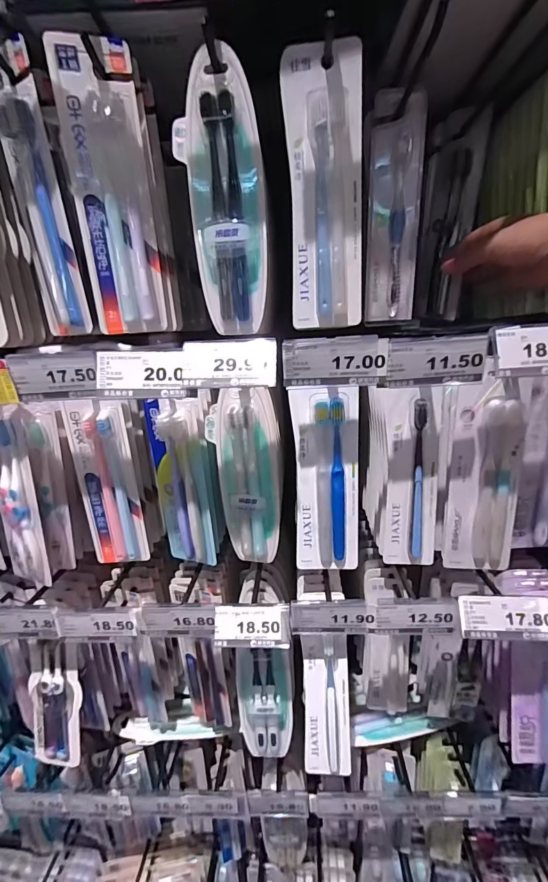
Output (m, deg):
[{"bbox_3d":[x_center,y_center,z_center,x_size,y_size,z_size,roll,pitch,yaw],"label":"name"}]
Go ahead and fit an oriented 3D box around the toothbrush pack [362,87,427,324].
[{"bbox_3d":[0.136,-0.259,0.470,0.064,0.227,0.022,0,18,8],"label":"toothbrush pack"}]

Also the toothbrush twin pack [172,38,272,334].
[{"bbox_3d":[-0.044,-0.217,0.377,0.075,0.224,0.018,-8,19,6],"label":"toothbrush twin pack"}]

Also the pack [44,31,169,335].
[{"bbox_3d":[-0.146,-0.219,0.370,0.067,0.226,0.022,-7,18,-12],"label":"pack"}]

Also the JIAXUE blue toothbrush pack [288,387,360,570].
[{"bbox_3d":[0.057,0.048,0.434,0.069,0.205,0.018,-1,18,6],"label":"JIAXUE blue toothbrush pack"}]

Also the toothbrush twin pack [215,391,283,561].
[{"bbox_3d":[-0.027,0.045,0.460,0.066,0.205,0.034,-5,18,-7],"label":"toothbrush twin pack"}]

